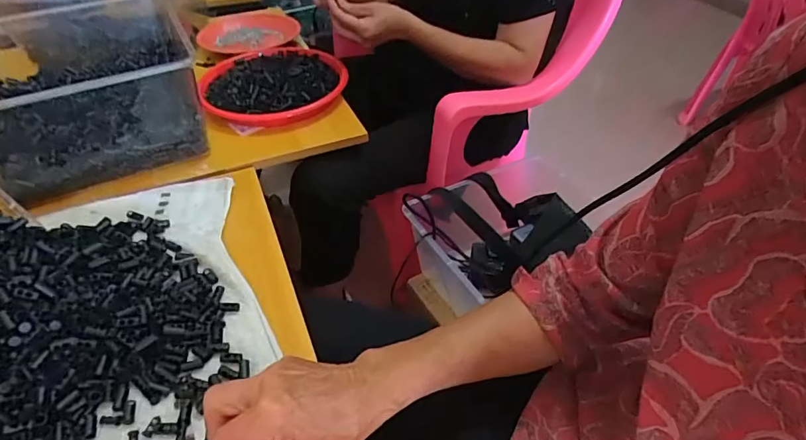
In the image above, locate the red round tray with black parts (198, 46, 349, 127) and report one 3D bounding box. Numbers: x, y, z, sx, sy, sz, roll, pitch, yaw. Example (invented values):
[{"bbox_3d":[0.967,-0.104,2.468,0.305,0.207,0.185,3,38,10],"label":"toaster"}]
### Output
[{"bbox_3d":[-0.216,-0.234,0.779,0.231,0.038,0.237,0,43,0],"label":"red round tray with black parts"}]

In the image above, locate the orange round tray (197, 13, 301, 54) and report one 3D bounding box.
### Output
[{"bbox_3d":[-0.308,-0.383,0.953,0.184,0.031,0.195,0,43,0],"label":"orange round tray"}]

